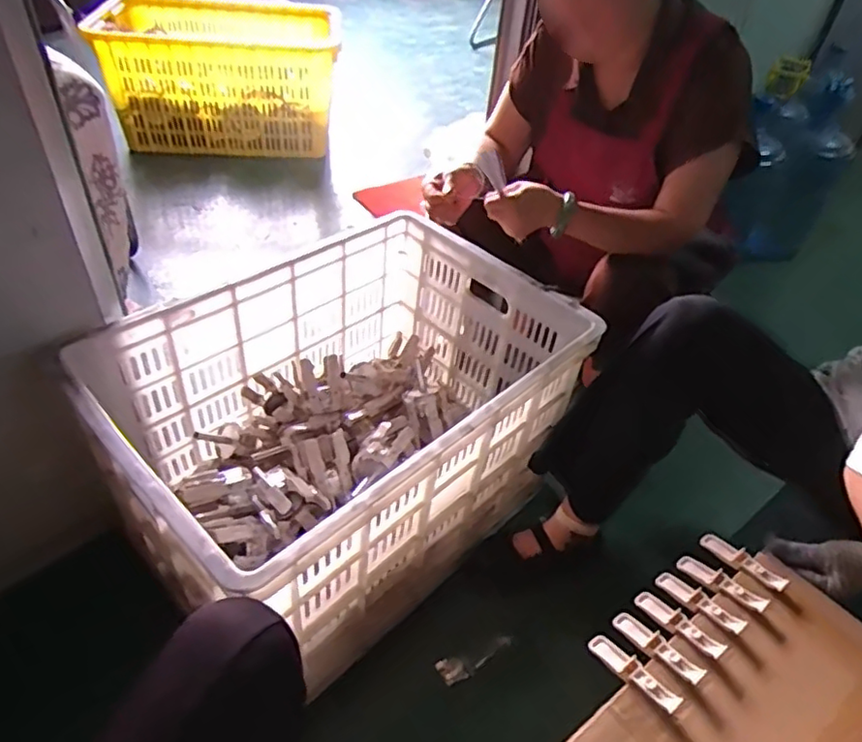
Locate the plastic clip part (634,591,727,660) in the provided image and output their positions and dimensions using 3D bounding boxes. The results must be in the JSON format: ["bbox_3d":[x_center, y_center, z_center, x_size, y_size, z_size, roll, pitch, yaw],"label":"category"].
[{"bbox_3d":[0.270,0.274,0.660,0.027,0.013,0.096,-23,31,-28],"label":"plastic clip part"}]

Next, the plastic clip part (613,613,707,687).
[{"bbox_3d":[0.237,0.289,0.639,0.025,0.015,0.096,-27,35,-31],"label":"plastic clip part"}]

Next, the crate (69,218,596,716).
[{"bbox_3d":[-0.129,0.086,0.998,0.671,0.370,0.492,-29,53,-32],"label":"crate"}]

